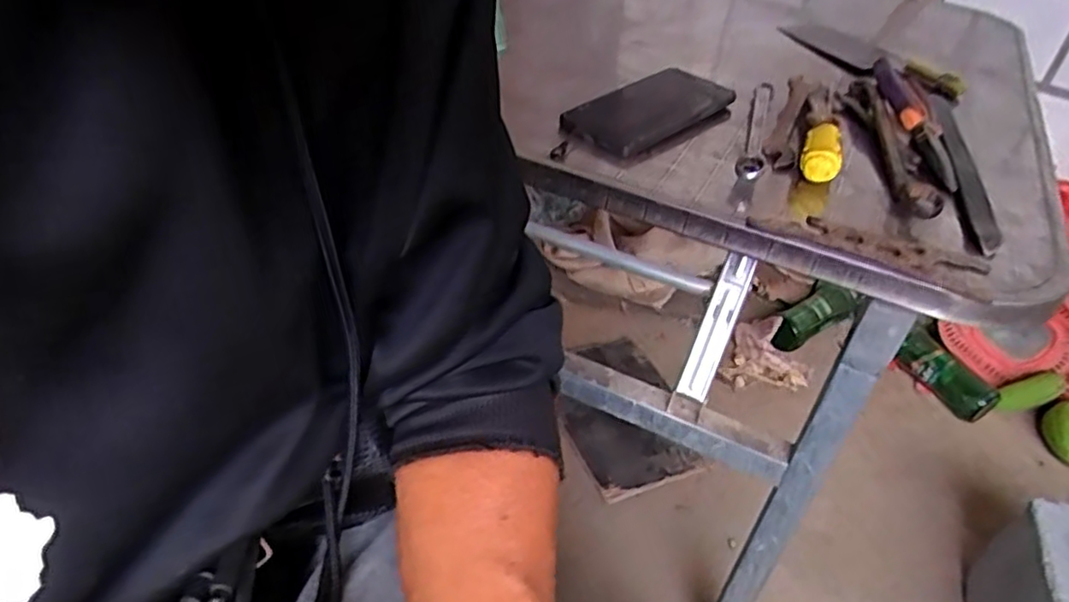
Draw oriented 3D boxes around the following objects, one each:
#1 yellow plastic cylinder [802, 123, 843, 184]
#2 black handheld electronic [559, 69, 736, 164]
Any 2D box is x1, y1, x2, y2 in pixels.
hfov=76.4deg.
[{"bbox_3d":[0.237,-0.118,0.557,0.029,0.032,0.057,-5,38,27],"label":"yellow plastic cylinder"},{"bbox_3d":[0.108,-0.168,0.614,0.176,0.022,0.083,-29,51,-35],"label":"black handheld electronic"}]

